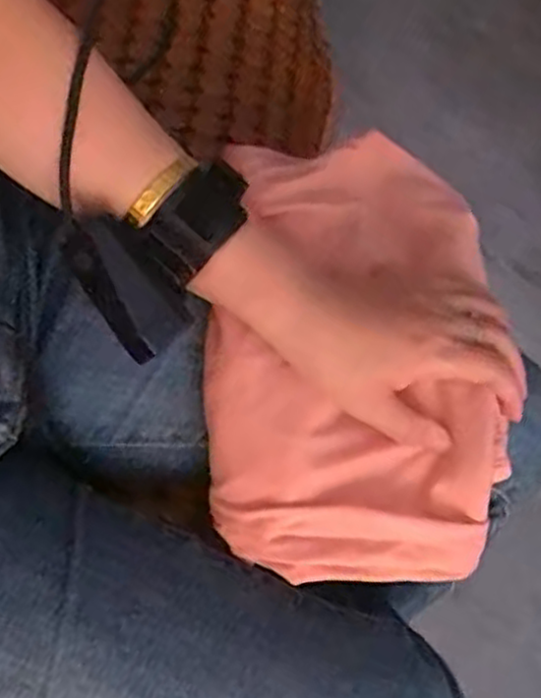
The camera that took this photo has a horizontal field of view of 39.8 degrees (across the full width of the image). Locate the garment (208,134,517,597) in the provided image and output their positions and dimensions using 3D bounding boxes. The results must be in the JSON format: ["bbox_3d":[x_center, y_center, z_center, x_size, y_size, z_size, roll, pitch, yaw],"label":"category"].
[{"bbox_3d":[0.043,-0.004,0.424,0.160,0.046,0.256,-4,66,-3],"label":"garment"}]

